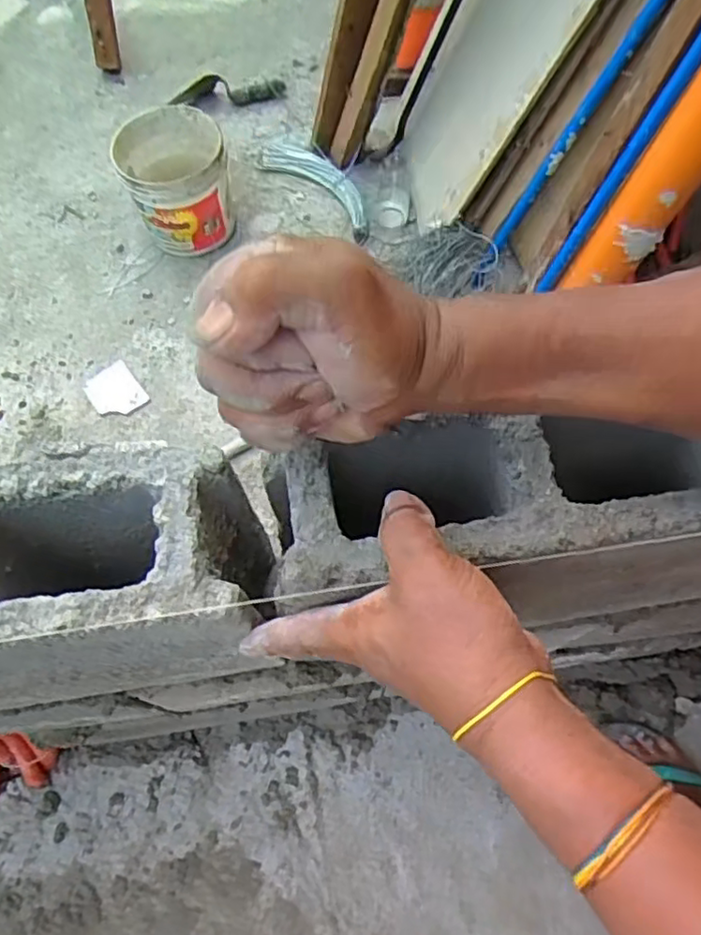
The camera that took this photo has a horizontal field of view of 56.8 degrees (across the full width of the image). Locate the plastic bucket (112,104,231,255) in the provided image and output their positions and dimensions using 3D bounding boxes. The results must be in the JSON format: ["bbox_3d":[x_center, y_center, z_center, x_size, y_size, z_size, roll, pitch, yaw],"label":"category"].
[{"bbox_3d":[-0.328,-0.545,1.237,0.200,0.153,0.208,-23,68,-10],"label":"plastic bucket"}]

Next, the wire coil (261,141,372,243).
[{"bbox_3d":[-0.057,-0.592,1.356,0.097,0.033,0.345,-38,71,-16],"label":"wire coil"}]

